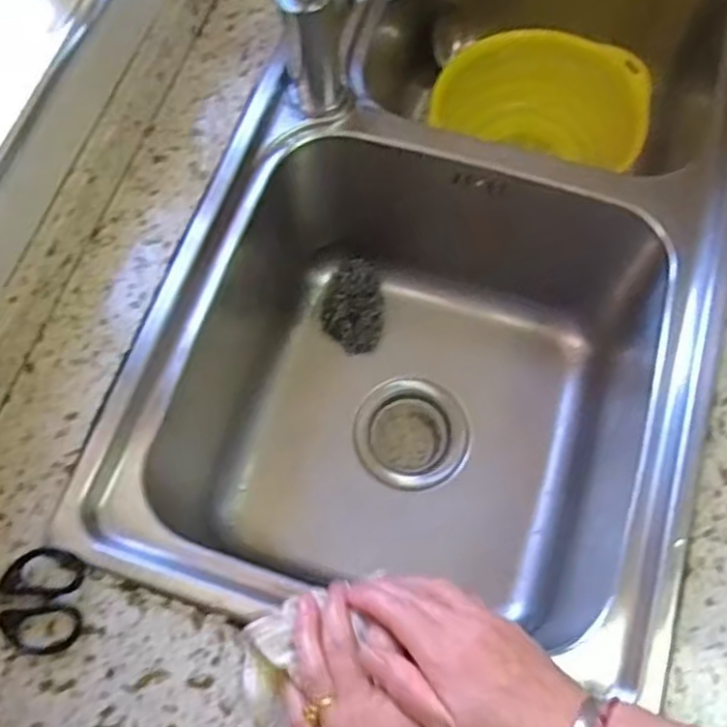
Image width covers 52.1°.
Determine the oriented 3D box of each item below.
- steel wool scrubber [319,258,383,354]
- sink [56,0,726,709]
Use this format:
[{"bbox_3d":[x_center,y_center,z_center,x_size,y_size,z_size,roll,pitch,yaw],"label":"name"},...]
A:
[{"bbox_3d":[-0.006,-0.061,0.763,0.061,0.031,0.094,15,70,7],"label":"steel wool scrubber"},{"bbox_3d":[0.095,-0.108,0.702,0.406,0.254,0.725,16,70,8],"label":"sink"}]

